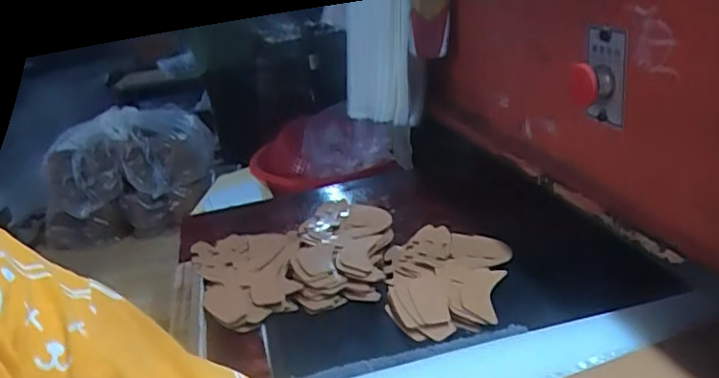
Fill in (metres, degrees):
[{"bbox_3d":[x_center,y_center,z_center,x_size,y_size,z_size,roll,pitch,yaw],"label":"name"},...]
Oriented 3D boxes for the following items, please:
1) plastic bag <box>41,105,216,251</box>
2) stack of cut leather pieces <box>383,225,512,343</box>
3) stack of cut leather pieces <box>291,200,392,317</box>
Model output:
[{"bbox_3d":[-0.544,-0.040,1.393,0.364,0.254,0.212,-8,24,-4],"label":"plastic bag"},{"bbox_3d":[0.100,0.097,0.663,0.139,0.026,0.202,-3,23,7],"label":"stack of cut leather pieces"},{"bbox_3d":[-0.020,0.070,0.732,0.120,0.027,0.221,-6,23,0],"label":"stack of cut leather pieces"}]

